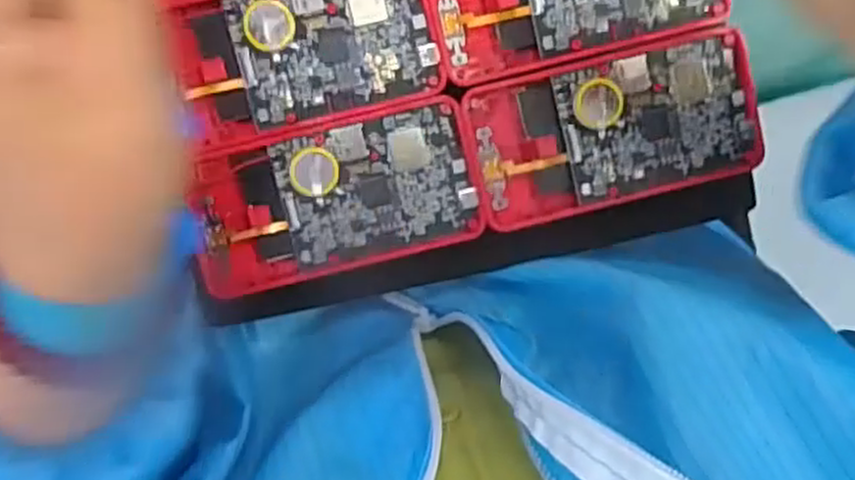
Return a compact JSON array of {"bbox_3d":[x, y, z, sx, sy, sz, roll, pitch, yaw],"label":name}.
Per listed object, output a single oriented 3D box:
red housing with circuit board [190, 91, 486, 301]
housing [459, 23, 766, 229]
[{"bbox_3d":[-0.038,-0.017,0.328,0.117,0.007,0.061,-15,98,0],"label":"red housing with circuit board"},{"bbox_3d":[0.080,-0.047,0.327,0.120,0.007,0.062,-14,98,0],"label":"housing"}]

